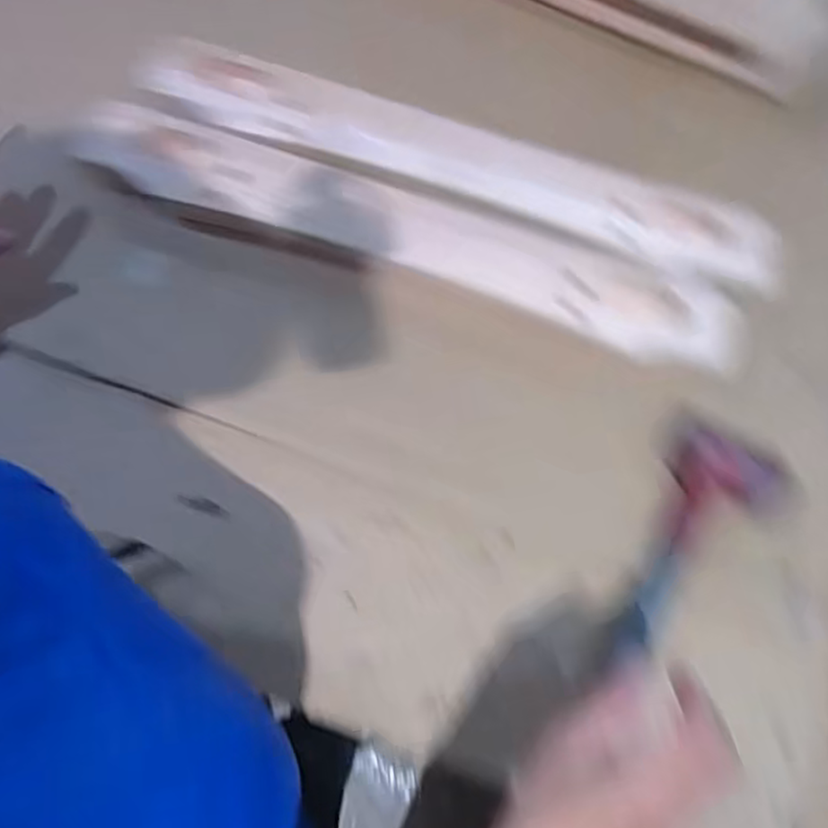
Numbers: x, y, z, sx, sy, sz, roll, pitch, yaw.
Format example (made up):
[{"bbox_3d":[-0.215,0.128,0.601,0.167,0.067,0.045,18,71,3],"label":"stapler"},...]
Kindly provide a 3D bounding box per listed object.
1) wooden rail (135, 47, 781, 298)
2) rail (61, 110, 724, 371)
[{"bbox_3d":[0.034,-0.189,0.514,0.488,0.012,0.068,19,78,3],"label":"wooden rail"},{"bbox_3d":[-0.004,-0.127,0.499,0.486,0.020,0.069,17,78,3],"label":"rail"}]

